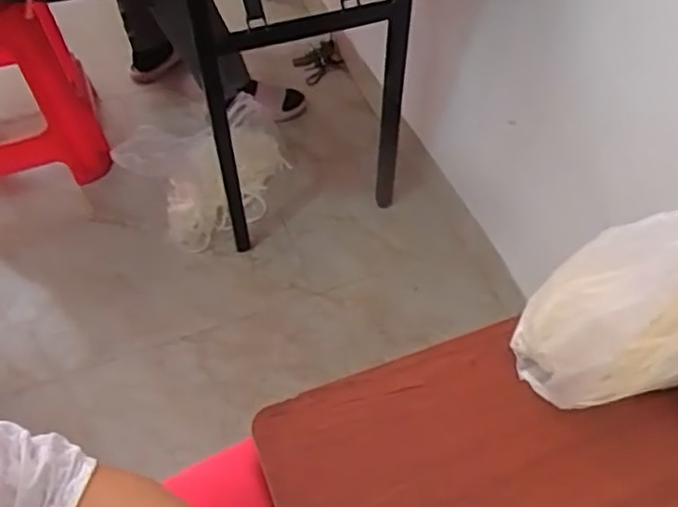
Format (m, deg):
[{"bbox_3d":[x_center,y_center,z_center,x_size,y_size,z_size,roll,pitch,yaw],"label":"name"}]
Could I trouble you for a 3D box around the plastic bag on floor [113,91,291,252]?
[{"bbox_3d":[-0.271,-0.179,1.463,0.367,0.233,0.213,-19,54,-14],"label":"plastic bag on floor"}]

